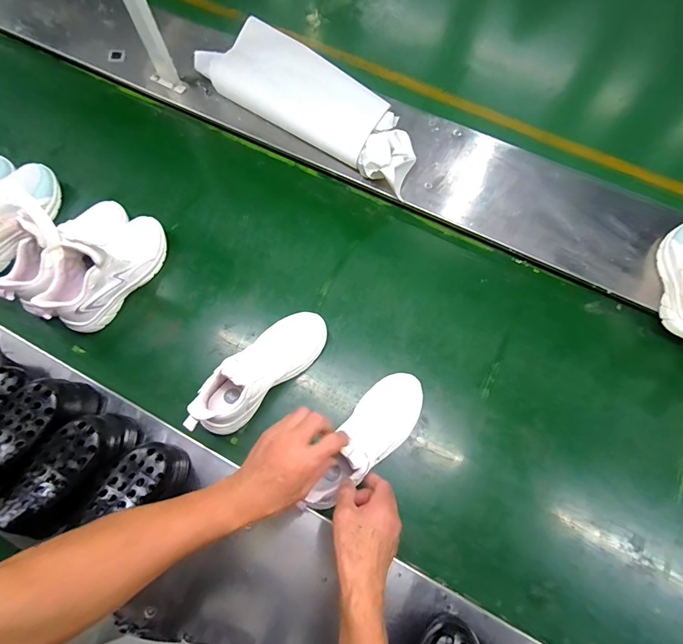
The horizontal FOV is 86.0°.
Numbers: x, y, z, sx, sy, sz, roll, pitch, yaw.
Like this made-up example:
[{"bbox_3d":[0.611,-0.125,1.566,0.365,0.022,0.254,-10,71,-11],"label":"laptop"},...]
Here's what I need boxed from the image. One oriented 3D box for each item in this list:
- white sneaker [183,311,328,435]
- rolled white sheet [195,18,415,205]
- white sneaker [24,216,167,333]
[{"bbox_3d":[-0.129,0.072,0.591,0.249,0.110,0.080,-42,78,-16],"label":"white sneaker"},{"bbox_3d":[-0.066,-0.441,0.757,0.498,0.106,0.167,34,72,8],"label":"rolled white sheet"},{"bbox_3d":[-0.416,-0.100,0.635,0.078,0.128,0.238,35,72,8],"label":"white sneaker"}]

